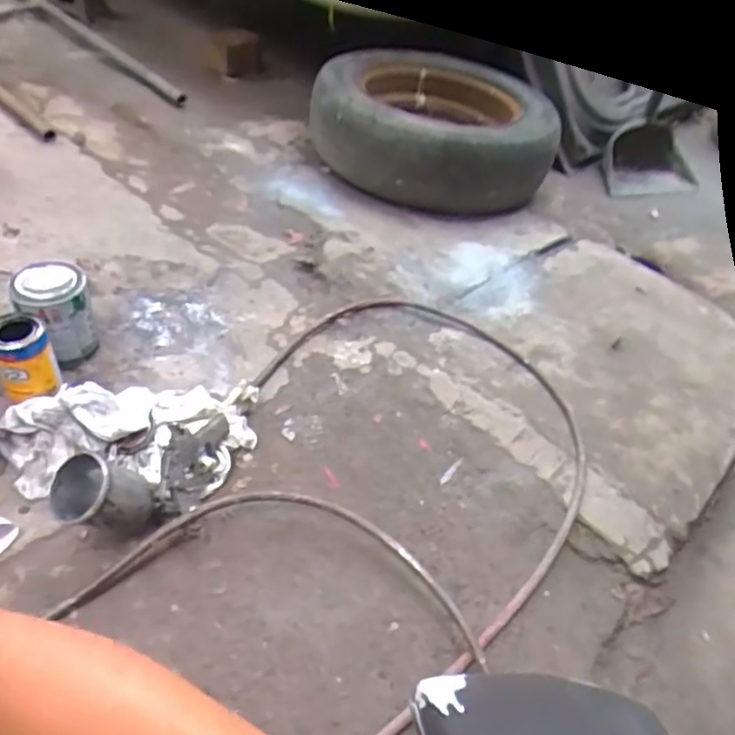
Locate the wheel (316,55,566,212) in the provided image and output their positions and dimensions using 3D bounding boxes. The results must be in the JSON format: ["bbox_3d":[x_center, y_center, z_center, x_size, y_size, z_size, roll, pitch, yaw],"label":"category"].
[{"bbox_3d":[0.153,-0.605,1.559,0.531,0.194,0.531,3,46,-3],"label":"wheel"}]

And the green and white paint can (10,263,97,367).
[{"bbox_3d":[-0.460,-0.074,0.950,0.093,0.145,0.091,4,45,-4],"label":"green and white paint can"}]

